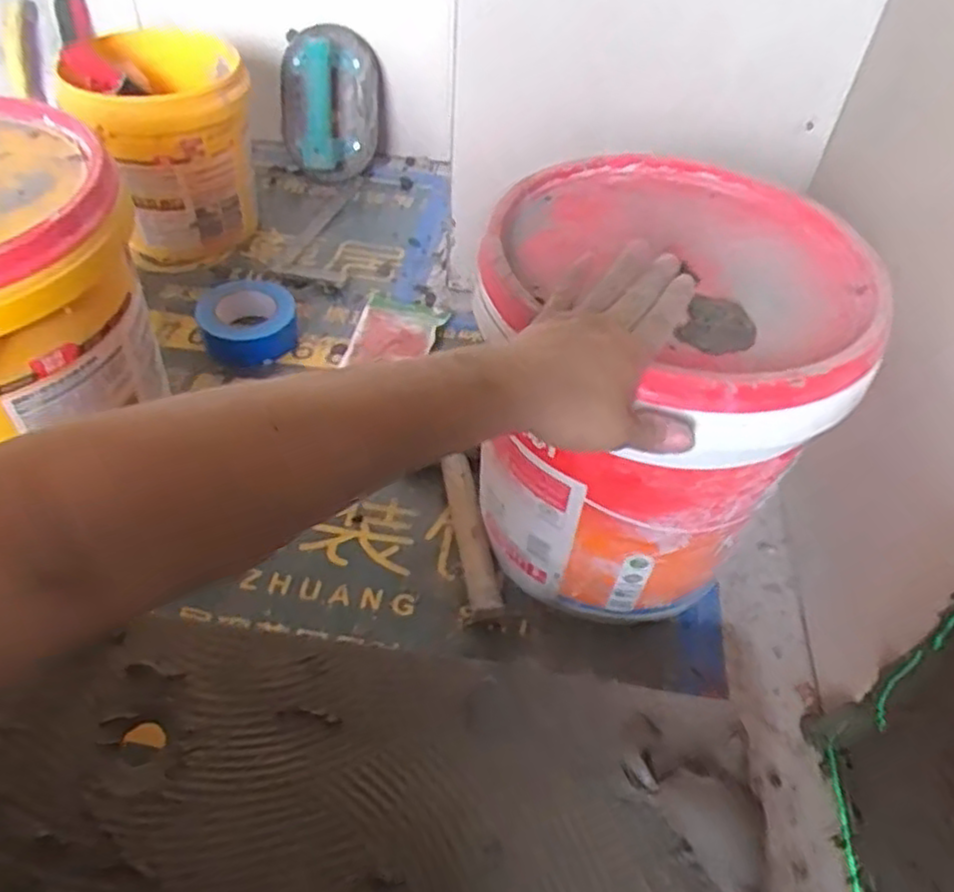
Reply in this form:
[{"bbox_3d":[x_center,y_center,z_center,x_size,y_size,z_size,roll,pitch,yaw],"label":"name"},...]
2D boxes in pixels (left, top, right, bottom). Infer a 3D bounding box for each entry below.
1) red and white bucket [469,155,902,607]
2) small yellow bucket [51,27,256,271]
[{"bbox_3d":[0.154,-0.046,0.683,0.286,0.315,0.303,2,48,-2],"label":"red and white bucket"},{"bbox_3d":[-0.416,-0.395,1.024,0.194,0.264,0.181,2,48,-2],"label":"small yellow bucket"}]

